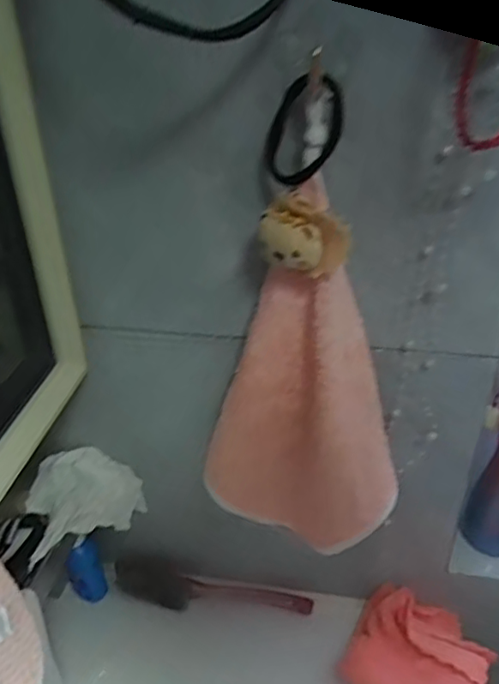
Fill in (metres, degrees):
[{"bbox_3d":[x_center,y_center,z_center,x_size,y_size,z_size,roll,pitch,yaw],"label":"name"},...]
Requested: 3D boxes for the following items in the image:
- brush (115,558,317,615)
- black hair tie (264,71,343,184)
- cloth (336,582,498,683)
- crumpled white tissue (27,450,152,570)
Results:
[{"bbox_3d":[-0.045,0.287,0.682,0.233,0.046,0.035,4,34,7],"label":"brush"},{"bbox_3d":[0.035,-0.139,0.391,0.045,0.077,0.013,31,42,7],"label":"black hair tie"},{"bbox_3d":[0.181,0.332,0.623,0.141,0.038,0.138,25,41,34],"label":"cloth"},{"bbox_3d":[-0.166,0.169,0.606,0.121,0.077,0.100,-17,36,-23],"label":"crumpled white tissue"}]

